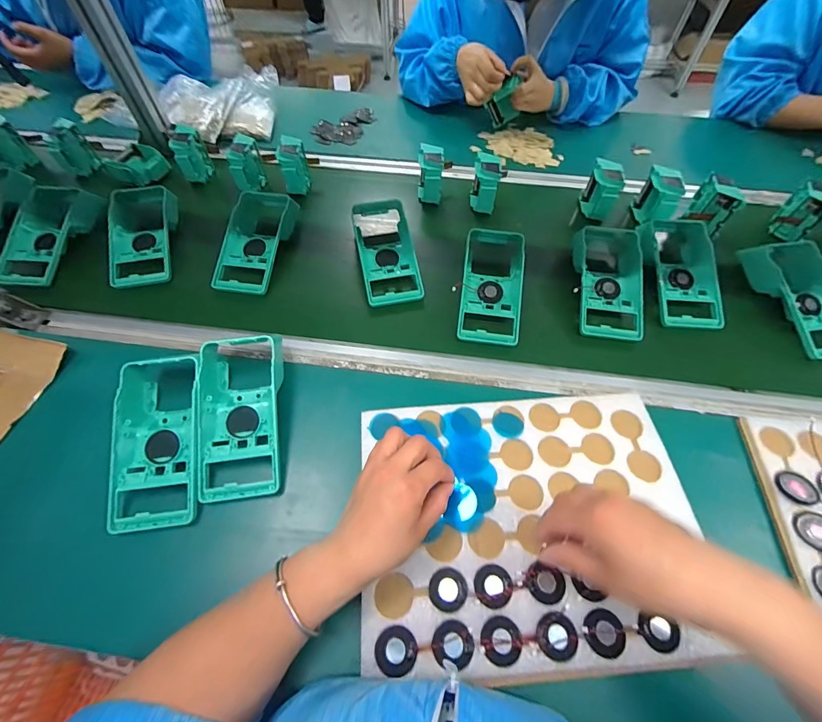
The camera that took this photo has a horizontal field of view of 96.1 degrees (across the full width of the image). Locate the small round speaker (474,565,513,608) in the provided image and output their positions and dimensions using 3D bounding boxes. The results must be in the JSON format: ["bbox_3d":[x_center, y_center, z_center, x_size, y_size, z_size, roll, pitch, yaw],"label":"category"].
[{"bbox_3d":[0.074,0.204,0.334,0.032,0.005,0.033,17,63,12],"label":"small round speaker"}]

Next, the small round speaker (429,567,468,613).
[{"bbox_3d":[0.034,0.205,0.331,0.033,0.006,0.033,16,62,11],"label":"small round speaker"}]

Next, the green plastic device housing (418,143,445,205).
[{"bbox_3d":[0.033,-0.314,0.632,0.043,0.073,0.058,5,58,2],"label":"green plastic device housing"}]

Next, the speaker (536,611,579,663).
[{"bbox_3d":[0.124,0.232,0.312,0.033,0.004,0.033,0,58,0],"label":"speaker"}]

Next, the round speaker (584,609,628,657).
[{"bbox_3d":[0.165,0.230,0.313,0.036,0.004,0.033,0,58,0],"label":"round speaker"}]

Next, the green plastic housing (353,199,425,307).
[{"bbox_3d":[-0.037,-0.169,0.548,0.082,0.030,0.184,-9,58,-6],"label":"green plastic housing"}]

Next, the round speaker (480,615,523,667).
[{"bbox_3d":[0.076,0.237,0.312,0.034,0.004,0.032,-21,60,-13],"label":"round speaker"}]

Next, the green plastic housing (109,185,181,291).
[{"bbox_3d":[-0.408,-0.199,0.569,0.091,0.053,0.205,-9,58,-6],"label":"green plastic housing"}]

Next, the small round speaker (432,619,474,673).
[{"bbox_3d":[0.036,0.238,0.311,0.033,0.005,0.031,0,58,0],"label":"small round speaker"}]

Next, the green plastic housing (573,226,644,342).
[{"bbox_3d":[0.282,-0.117,0.528,0.085,0.047,0.192,7,58,4],"label":"green plastic housing"}]

